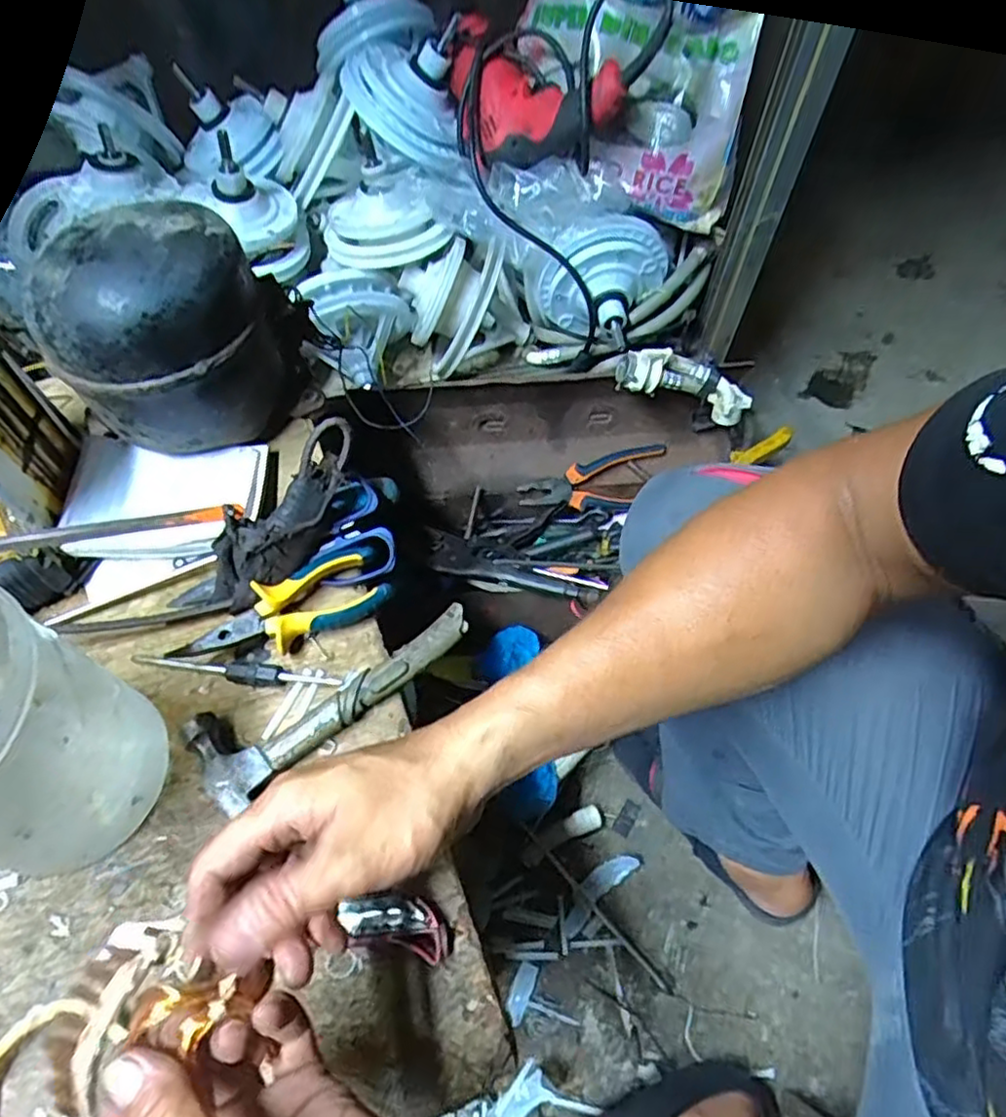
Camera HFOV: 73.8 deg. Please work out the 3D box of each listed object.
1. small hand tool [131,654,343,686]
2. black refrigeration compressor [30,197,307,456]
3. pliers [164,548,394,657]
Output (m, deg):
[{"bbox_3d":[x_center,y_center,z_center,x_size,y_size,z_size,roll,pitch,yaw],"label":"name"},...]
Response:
[{"bbox_3d":[-0.195,0.083,0.485,0.157,0.013,0.016,6,62,4],"label":"small hand tool"},{"bbox_3d":[-0.247,-0.169,0.518,0.130,0.160,0.133,0,61,0],"label":"black refrigeration compressor"},{"bbox_3d":[-0.161,0.038,0.493,0.148,0.026,0.055,-25,64,-13],"label":"pliers"}]

